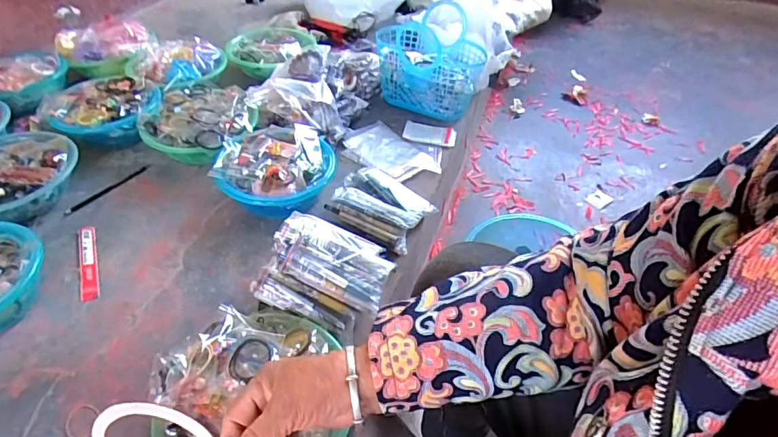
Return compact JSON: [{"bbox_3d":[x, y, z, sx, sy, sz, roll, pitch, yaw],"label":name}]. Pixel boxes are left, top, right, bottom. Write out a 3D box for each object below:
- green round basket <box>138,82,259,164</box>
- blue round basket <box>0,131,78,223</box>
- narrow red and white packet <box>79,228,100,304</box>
[{"bbox_3d":[-0.408,-0.211,1.032,0.225,0.092,0.240,2,45,-2],"label":"green round basket"},{"bbox_3d":[-0.727,-0.080,0.895,0.210,0.083,0.241,5,45,2],"label":"blue round basket"},{"bbox_3d":[-0.518,0.073,0.804,0.028,0.008,0.174,-17,48,-19],"label":"narrow red and white packet"}]

